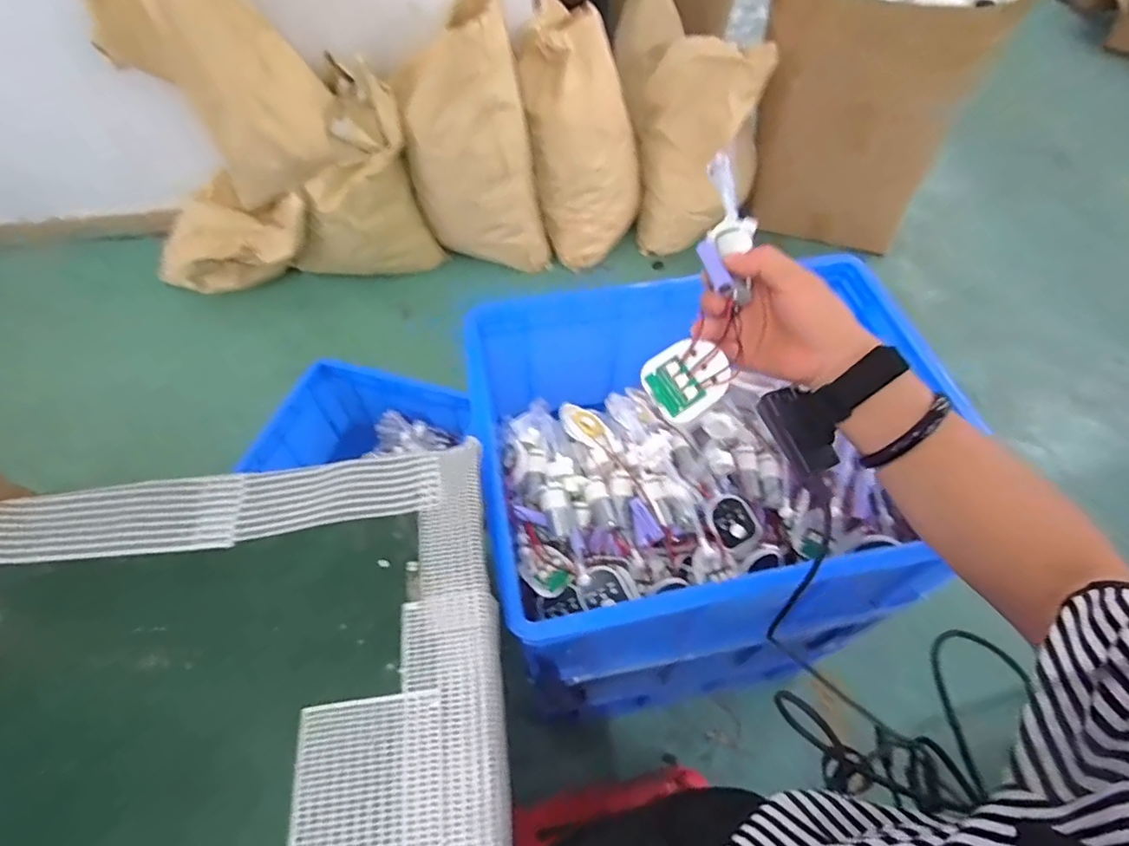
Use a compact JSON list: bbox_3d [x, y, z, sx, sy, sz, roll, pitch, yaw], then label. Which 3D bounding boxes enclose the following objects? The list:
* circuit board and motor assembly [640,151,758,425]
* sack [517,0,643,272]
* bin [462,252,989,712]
[{"bbox_3d":[0.112,-0.117,0.434,0.055,0.040,0.246,16,68,6],"label":"circuit board and motor assembly"},{"bbox_3d":[0.052,-0.814,1.625,0.341,0.630,0.244,-26,36,-21],"label":"sack"},{"bbox_3d":[0.170,0.037,0.721,0.502,0.257,0.404,-12,57,-8],"label":"bin"}]

